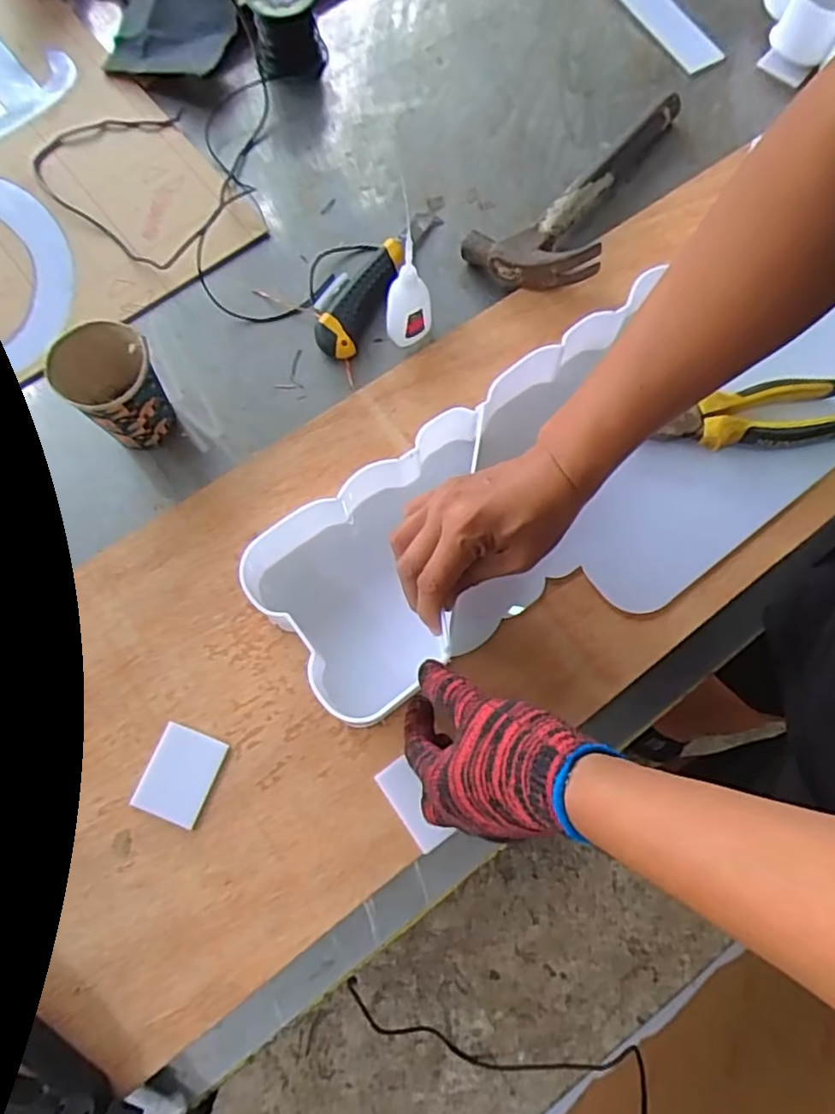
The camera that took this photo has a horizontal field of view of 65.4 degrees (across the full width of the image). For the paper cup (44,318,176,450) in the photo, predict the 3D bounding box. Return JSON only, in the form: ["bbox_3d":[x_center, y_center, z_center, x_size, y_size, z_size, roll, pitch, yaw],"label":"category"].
[{"bbox_3d":[-0.245,-0.138,0.536,0.082,0.084,0.072,37,75,12],"label":"paper cup"}]

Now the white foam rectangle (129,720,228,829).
[{"bbox_3d":[-0.174,0.159,0.478,0.049,0.005,0.062,19,73,7],"label":"white foam rectangle"}]

